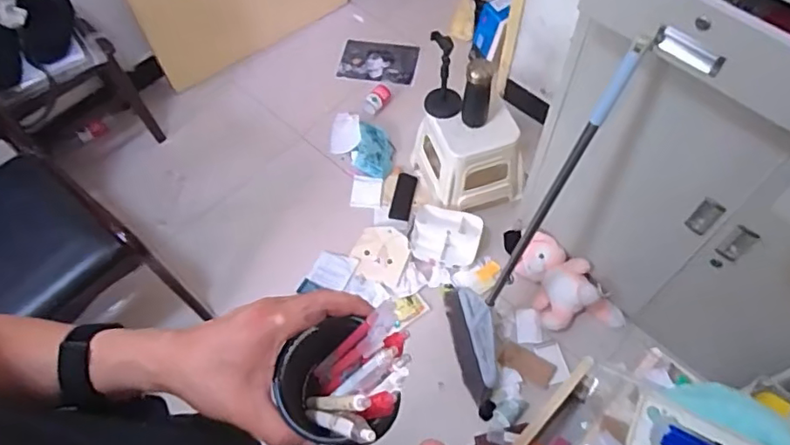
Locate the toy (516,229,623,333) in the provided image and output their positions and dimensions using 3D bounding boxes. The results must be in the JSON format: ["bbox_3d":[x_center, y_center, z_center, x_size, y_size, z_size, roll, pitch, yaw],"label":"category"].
[{"bbox_3d":[0.403,0.167,1.333,0.155,0.084,0.269,-38,66,-18],"label":"toy"}]

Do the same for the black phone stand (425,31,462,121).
[{"bbox_3d":[0.121,-0.347,1.344,0.091,0.222,0.079,6,61,5],"label":"black phone stand"}]

